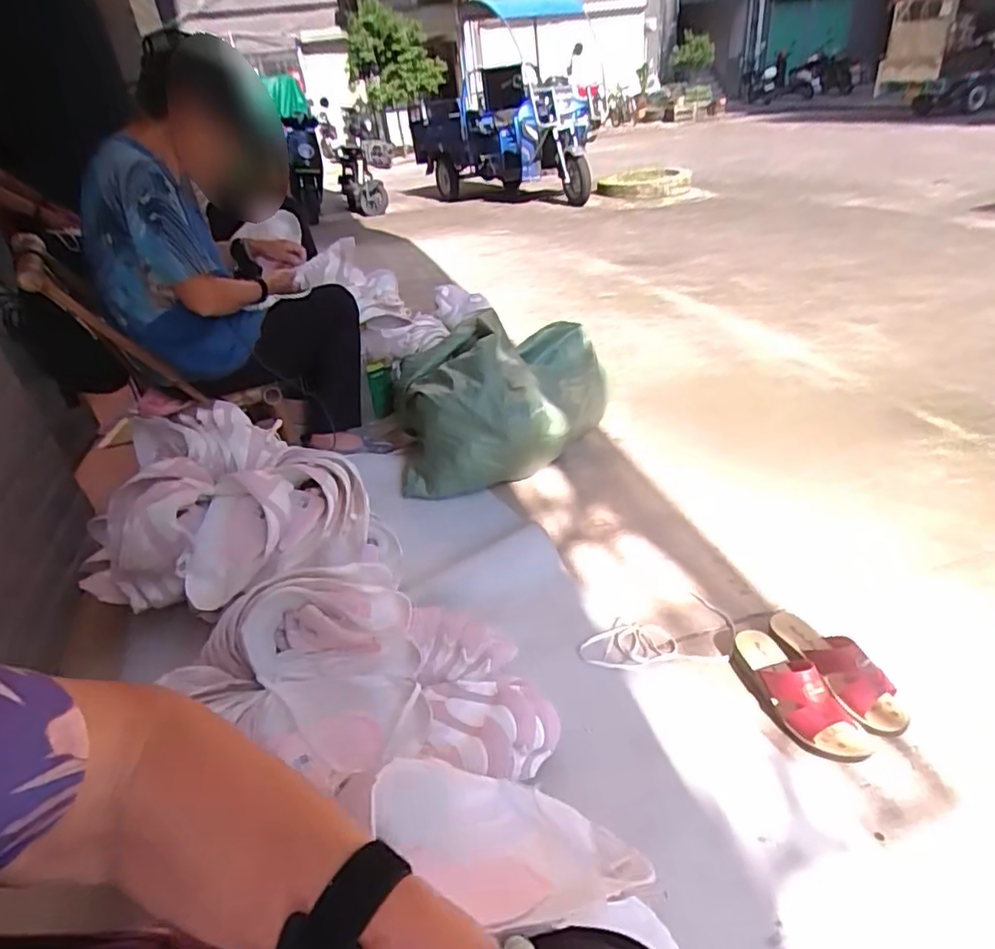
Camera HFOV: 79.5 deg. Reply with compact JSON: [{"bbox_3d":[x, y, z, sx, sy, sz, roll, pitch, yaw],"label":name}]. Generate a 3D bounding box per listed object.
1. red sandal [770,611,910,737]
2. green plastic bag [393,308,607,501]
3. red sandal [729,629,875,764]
[{"bbox_3d":[0.513,0.282,0.911,0.083,0.066,0.232,-11,33,-11],"label":"red sandal"},{"bbox_3d":[0.016,-0.214,1.550,0.545,0.293,0.501,-5,33,-2],"label":"green plastic bag"},{"bbox_3d":[0.435,0.307,0.878,0.092,0.078,0.229,-13,34,-14],"label":"red sandal"}]

